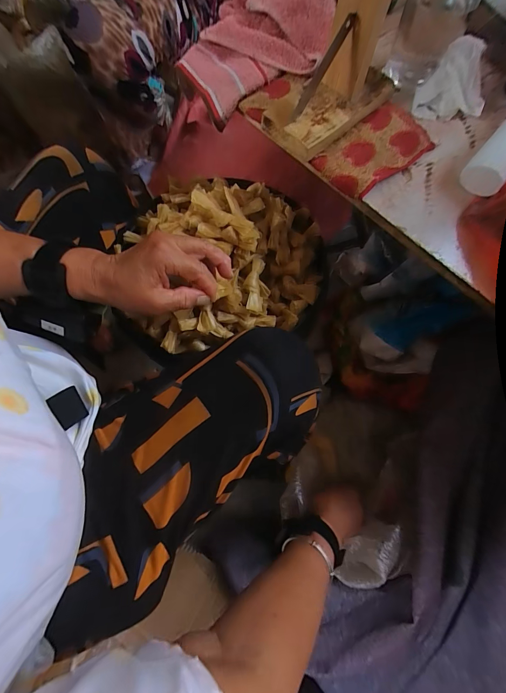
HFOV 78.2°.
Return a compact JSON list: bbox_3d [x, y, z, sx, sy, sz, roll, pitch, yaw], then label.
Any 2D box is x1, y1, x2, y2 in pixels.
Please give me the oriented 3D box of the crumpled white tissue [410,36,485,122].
[{"bbox_3d":[0.221,-0.296,0.348,0.069,0.049,0.054,5,70,2],"label":"crumpled white tissue"}]

